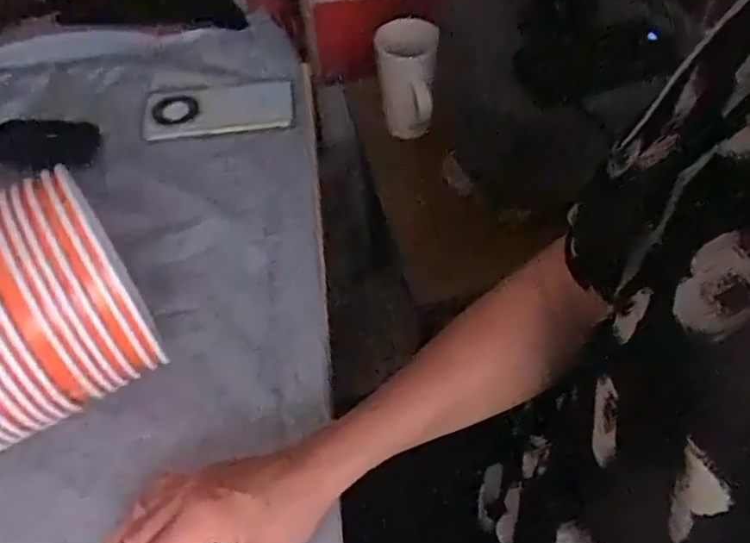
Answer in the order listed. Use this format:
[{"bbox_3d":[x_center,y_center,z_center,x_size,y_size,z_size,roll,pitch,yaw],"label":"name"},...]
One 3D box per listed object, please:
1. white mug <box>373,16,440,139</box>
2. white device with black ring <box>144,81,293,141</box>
[{"bbox_3d":[0.044,-0.257,0.903,0.081,0.149,0.070,-2,53,3],"label":"white mug"},{"bbox_3d":[-0.173,-0.183,0.733,0.161,0.006,0.077,-11,53,-4],"label":"white device with black ring"}]

